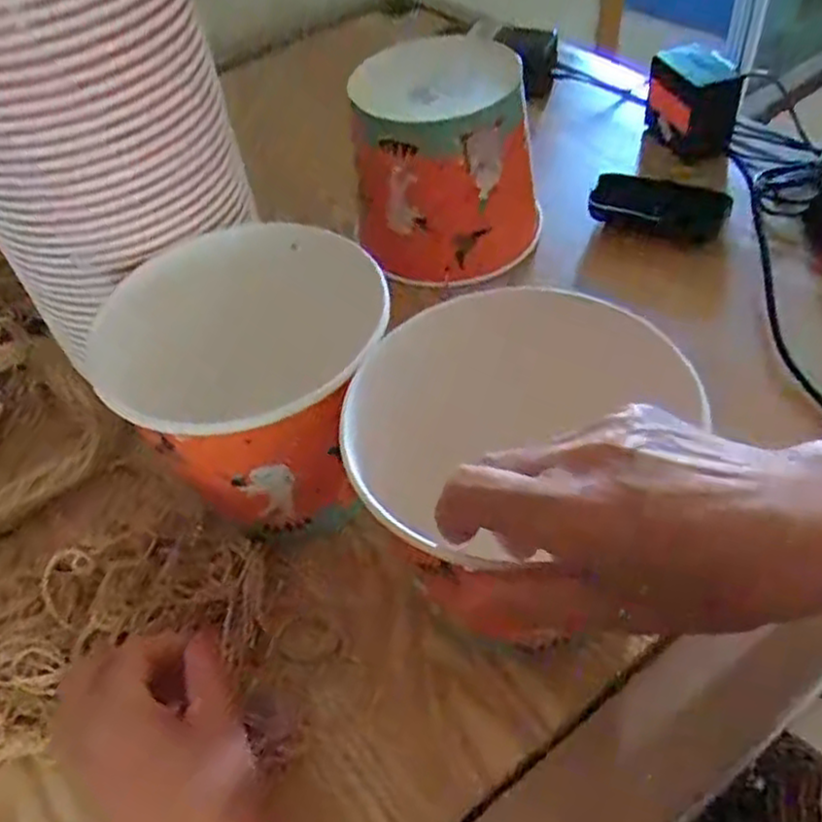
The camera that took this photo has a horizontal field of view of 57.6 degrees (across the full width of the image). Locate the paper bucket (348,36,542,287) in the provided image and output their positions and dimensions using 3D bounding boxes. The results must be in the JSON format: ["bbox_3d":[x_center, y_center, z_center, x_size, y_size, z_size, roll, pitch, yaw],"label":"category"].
[{"bbox_3d":[0.033,-0.194,0.598,0.140,0.153,0.121,1,49,9],"label":"paper bucket"}]

